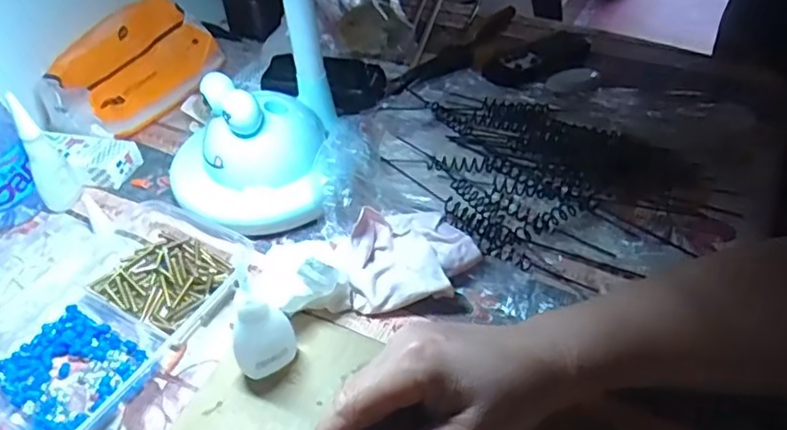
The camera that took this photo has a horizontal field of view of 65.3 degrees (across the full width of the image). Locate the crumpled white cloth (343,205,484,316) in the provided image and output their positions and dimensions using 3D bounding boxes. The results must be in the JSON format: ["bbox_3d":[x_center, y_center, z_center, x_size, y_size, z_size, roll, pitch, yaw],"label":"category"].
[{"bbox_3d":[0.010,0.027,0.407,0.082,0.028,0.070,-8,43,-5],"label":"crumpled white cloth"}]

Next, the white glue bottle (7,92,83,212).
[{"bbox_3d":[-0.266,-0.045,0.466,0.028,0.095,0.021,-23,47,-19],"label":"white glue bottle"}]

